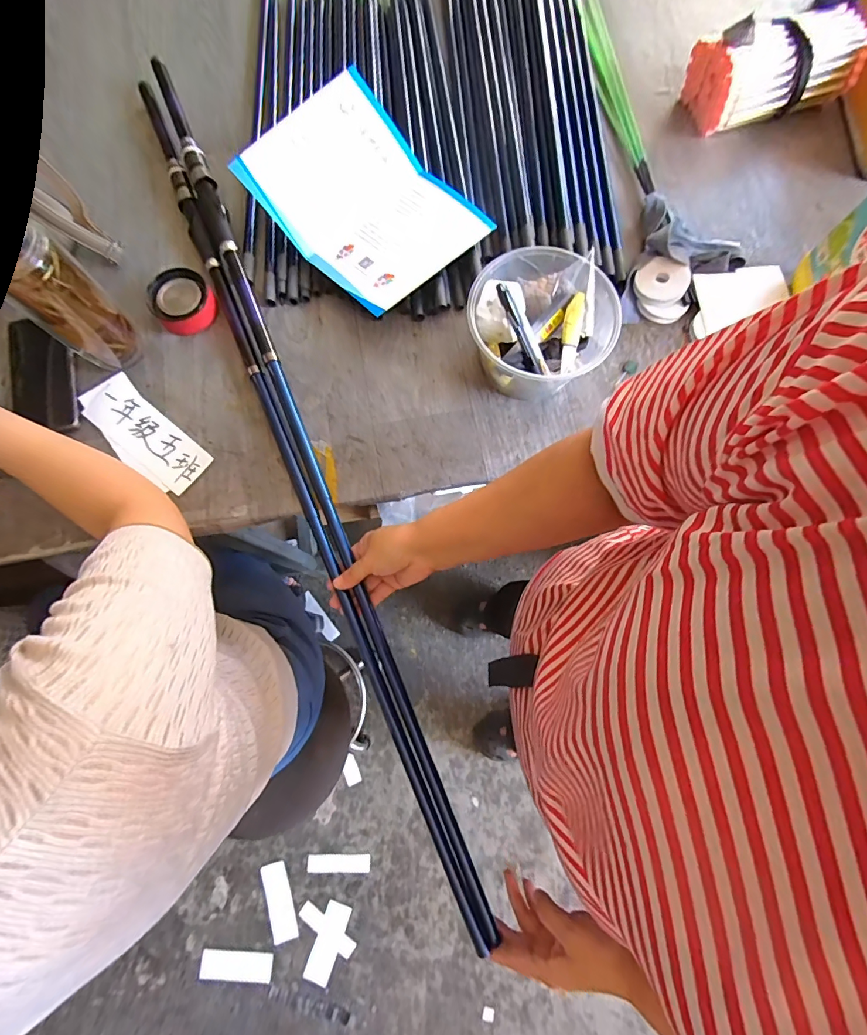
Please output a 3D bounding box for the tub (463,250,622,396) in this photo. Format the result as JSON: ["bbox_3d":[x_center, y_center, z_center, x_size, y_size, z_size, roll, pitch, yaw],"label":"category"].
[{"bbox_3d":[0.123,-0.219,0.519,0.160,0.098,0.153,0,78,0],"label":"tub"}]

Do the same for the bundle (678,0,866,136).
[{"bbox_3d":[0.506,-0.661,0.650,0.217,0.089,0.113,-12,78,-3],"label":"bundle"}]

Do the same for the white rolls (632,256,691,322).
[{"bbox_3d":[0.301,-0.301,0.580,0.066,0.028,0.075,-2,78,0],"label":"white rolls"}]

